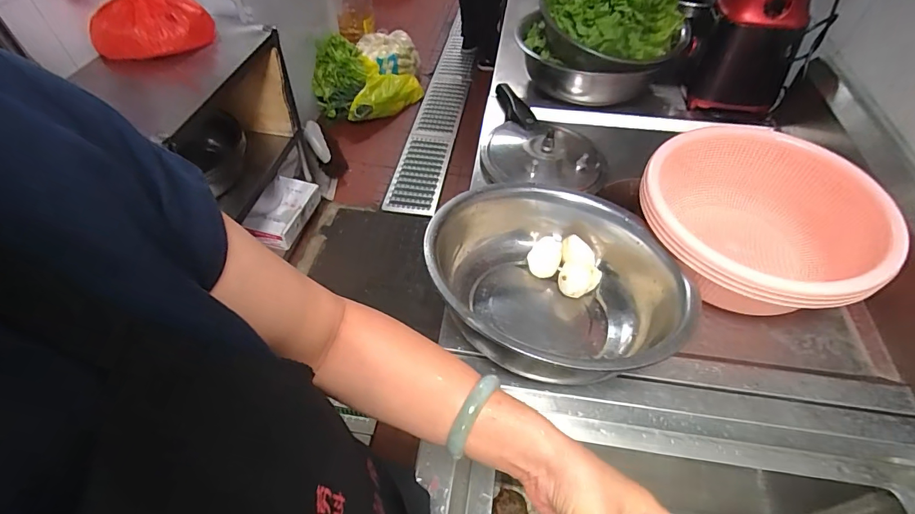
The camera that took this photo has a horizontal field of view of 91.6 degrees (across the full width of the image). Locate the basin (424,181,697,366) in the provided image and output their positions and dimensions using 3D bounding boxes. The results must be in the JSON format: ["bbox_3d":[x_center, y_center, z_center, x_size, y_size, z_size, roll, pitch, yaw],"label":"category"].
[{"bbox_3d":[0.142,0.020,0.652,0.351,0.152,0.360,1,52,-1],"label":"basin"}]

